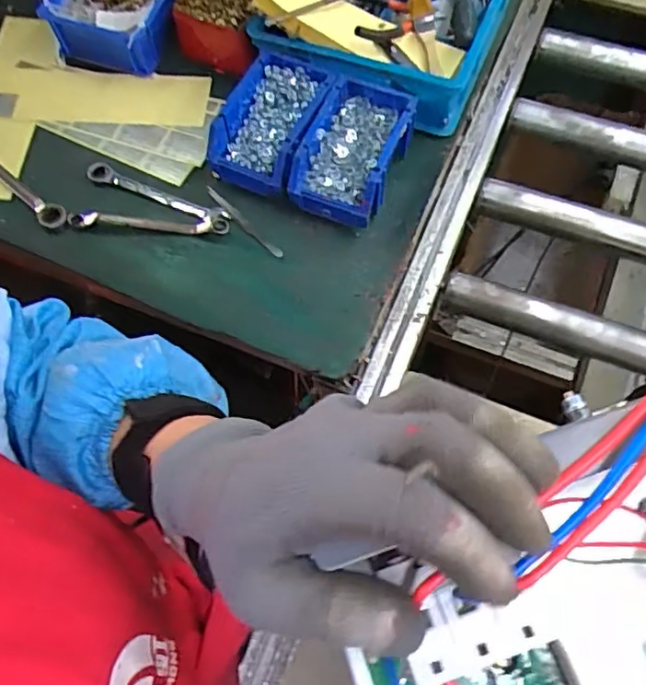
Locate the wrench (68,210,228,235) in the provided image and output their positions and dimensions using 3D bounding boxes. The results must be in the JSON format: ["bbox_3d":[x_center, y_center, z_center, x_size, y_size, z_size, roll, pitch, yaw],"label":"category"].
[{"bbox_3d":[-0.204,-0.141,0.711,0.188,0.022,0.022,1,65,2],"label":"wrench"}]

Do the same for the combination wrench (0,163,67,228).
[{"bbox_3d":[-0.395,-0.208,0.743,0.233,0.013,0.031,38,71,17],"label":"combination wrench"}]

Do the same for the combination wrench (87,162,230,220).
[{"bbox_3d":[-0.200,-0.181,0.730,0.190,0.016,0.023,19,67,10],"label":"combination wrench"}]

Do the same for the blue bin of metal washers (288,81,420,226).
[{"bbox_3d":[0.034,-0.219,0.702,0.106,0.061,0.154,19,67,10],"label":"blue bin of metal washers"}]

